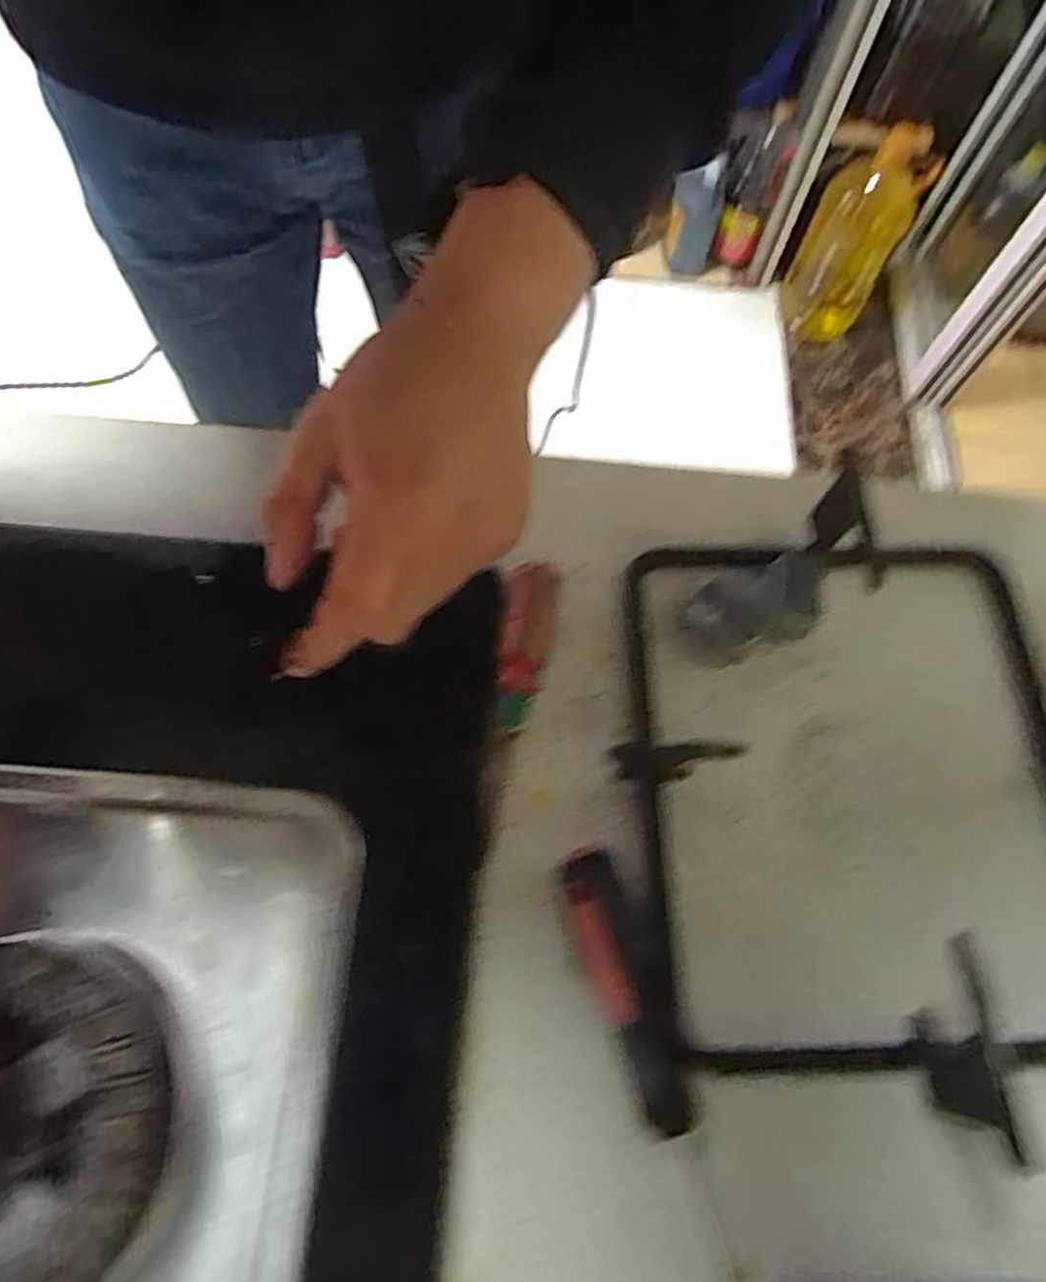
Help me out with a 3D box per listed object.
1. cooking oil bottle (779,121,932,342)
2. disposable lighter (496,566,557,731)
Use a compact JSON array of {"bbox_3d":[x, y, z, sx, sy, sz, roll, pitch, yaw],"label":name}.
[{"bbox_3d":[0.592,-0.719,1.356,0.161,0.353,0.098,30,69,9],"label":"cooking oil bottle"},{"bbox_3d":[0.001,0.000,0.346,0.025,0.015,0.076,4,67,-1],"label":"disposable lighter"}]

